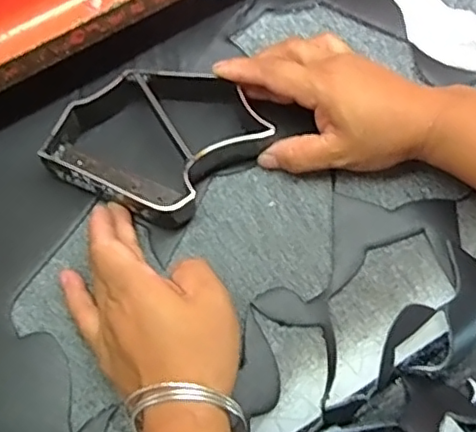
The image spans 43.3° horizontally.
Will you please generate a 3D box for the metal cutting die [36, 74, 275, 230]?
[{"bbox_3d":[-0.054,-0.053,0.418,0.133,0.036,0.108,25,71,9],"label":"metal cutting die"}]

